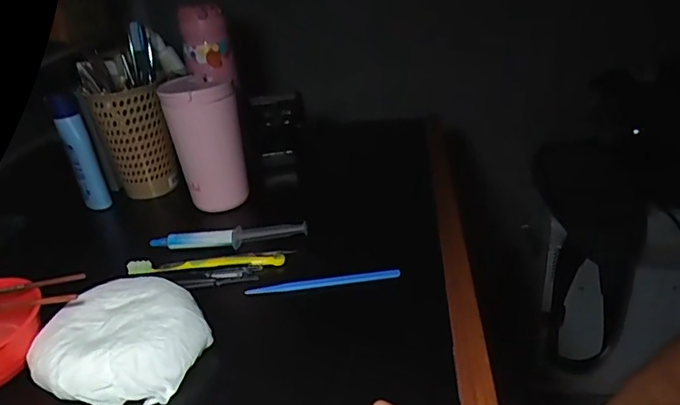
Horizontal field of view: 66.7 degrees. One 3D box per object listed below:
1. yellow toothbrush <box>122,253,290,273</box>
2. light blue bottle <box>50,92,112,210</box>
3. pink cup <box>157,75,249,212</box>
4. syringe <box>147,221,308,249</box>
[{"bbox_3d":[-0.133,0.058,0.514,0.154,0.016,0.019,-5,28,1],"label":"yellow toothbrush"},{"bbox_3d":[-0.320,-0.060,0.638,0.031,0.141,0.035,-19,30,-24],"label":"light blue bottle"},{"bbox_3d":[-0.152,-0.067,0.604,0.078,0.146,0.074,-4,28,2],"label":"pink cup"},{"bbox_3d":[-0.119,0.035,0.548,0.169,0.014,0.021,-2,28,7],"label":"syringe"}]

